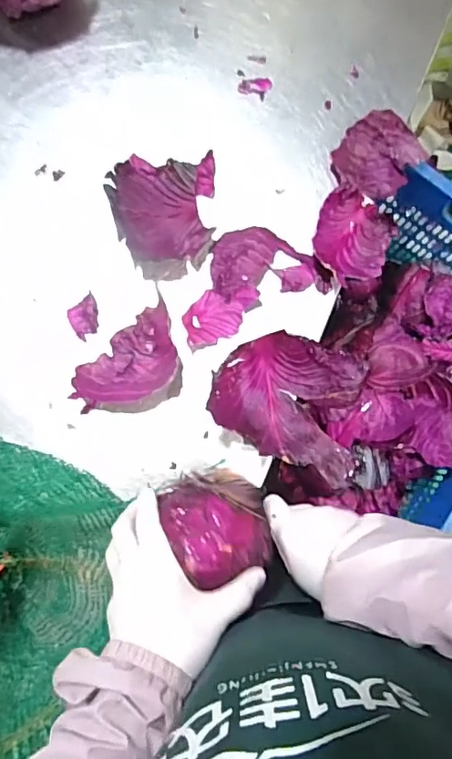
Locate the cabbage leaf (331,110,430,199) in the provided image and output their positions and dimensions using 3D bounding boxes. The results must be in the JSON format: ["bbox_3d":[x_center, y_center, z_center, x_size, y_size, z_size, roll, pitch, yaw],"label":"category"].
[{"bbox_3d":[0.161,-0.238,0.563,0.080,0.029,0.091,42,83,5],"label":"cabbage leaf"}]

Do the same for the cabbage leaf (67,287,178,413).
[{"bbox_3d":[-0.096,-0.016,0.534,0.127,0.027,0.070,-39,84,-6],"label":"cabbage leaf"}]

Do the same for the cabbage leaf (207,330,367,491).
[{"bbox_3d":[0.066,0.020,0.528,0.152,0.038,0.120,23,82,3],"label":"cabbage leaf"}]

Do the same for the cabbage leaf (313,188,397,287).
[{"bbox_3d":[0.134,-0.148,0.554,0.080,0.023,0.086,20,82,2],"label":"cabbage leaf"}]

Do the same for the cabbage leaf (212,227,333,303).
[{"bbox_3d":[0.048,-0.124,0.554,0.123,0.019,0.074,0,82,-1],"label":"cabbage leaf"}]

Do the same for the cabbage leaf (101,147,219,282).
[{"bbox_3d":[-0.066,-0.175,0.548,0.106,0.041,0.132,-1,82,-1],"label":"cabbage leaf"}]

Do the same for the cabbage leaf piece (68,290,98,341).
[{"bbox_3d":[-0.147,-0.065,0.552,0.034,0.010,0.037,-31,83,-5],"label":"cabbage leaf piece"}]

